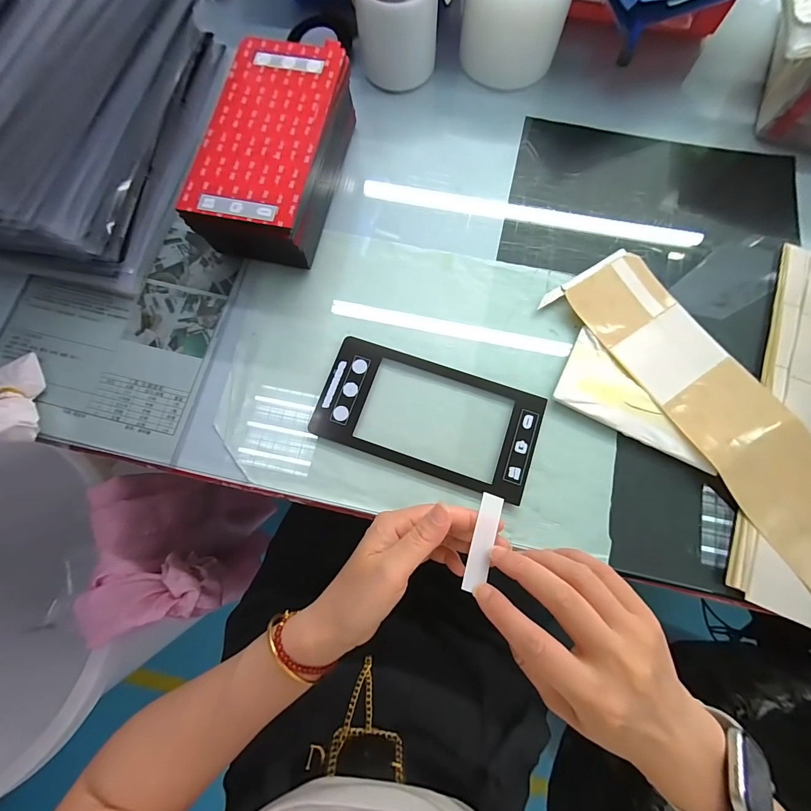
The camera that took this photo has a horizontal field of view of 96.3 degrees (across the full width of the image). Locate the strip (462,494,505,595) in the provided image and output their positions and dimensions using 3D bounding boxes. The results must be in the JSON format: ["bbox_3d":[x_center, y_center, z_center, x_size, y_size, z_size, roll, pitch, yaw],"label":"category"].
[{"bbox_3d":[0.054,0.093,0.249,0.016,0.004,0.065,19,64,7],"label":"strip"}]

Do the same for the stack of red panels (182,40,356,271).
[{"bbox_3d":[-0.122,-0.241,0.359,0.105,0.081,0.204,11,77,4],"label":"stack of red panels"}]

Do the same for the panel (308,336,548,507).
[{"bbox_3d":[0.020,0.009,0.335,0.199,0.009,0.103,18,78,6],"label":"panel"}]

